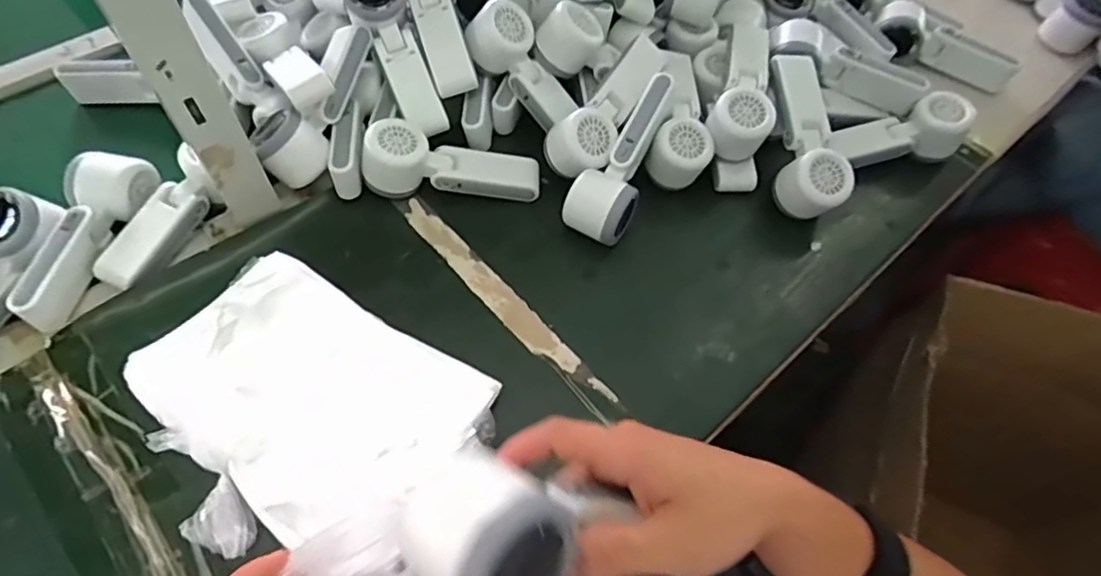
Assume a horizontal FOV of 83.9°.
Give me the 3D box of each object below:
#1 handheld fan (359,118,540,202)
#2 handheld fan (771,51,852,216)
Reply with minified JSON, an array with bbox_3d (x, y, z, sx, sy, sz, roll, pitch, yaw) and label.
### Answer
[{"bbox_3d":[-0.093,-0.124,0.592,0.163,0.060,0.057,2,58,-3],"label":"handheld fan"},{"bbox_3d":[0.250,-0.152,0.609,0.055,0.053,0.167,-3,78,-6],"label":"handheld fan"}]

